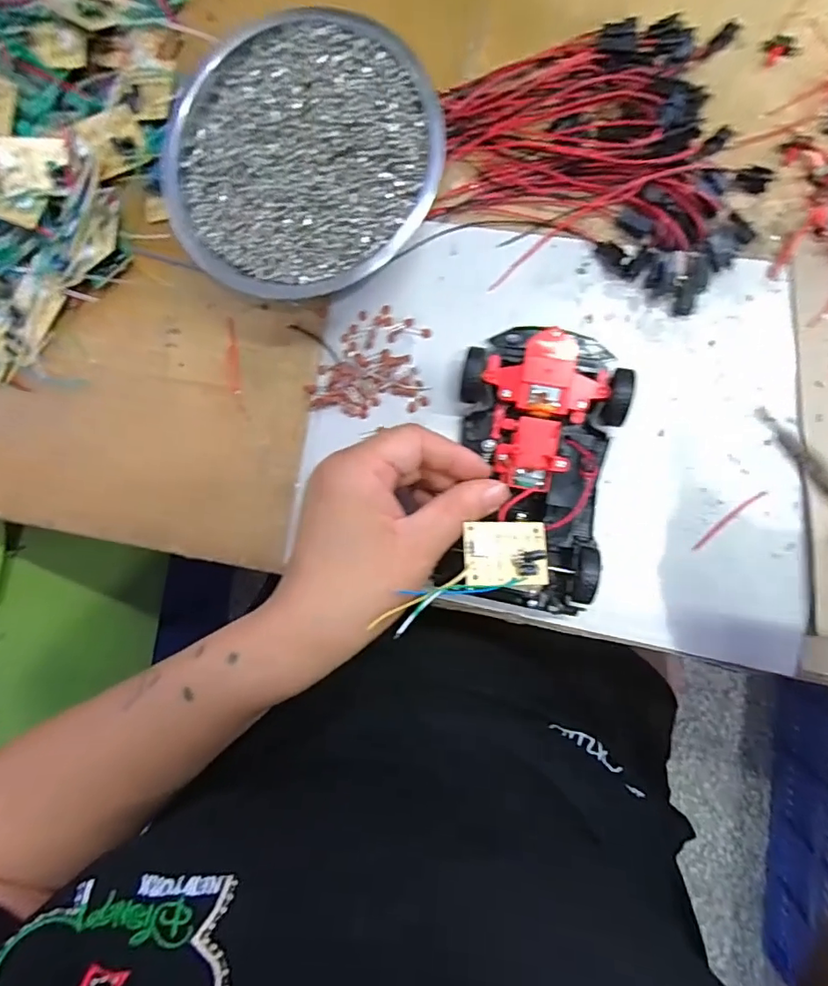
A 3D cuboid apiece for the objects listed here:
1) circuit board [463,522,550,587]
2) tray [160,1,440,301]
[{"bbox_3d":[0.043,0.028,0.242,0.040,0.006,0.030,3,78,-14],"label":"circuit board"},{"bbox_3d":[-0.059,-0.177,0.287,0.141,0.041,0.141,-26,87,8],"label":"tray"}]

